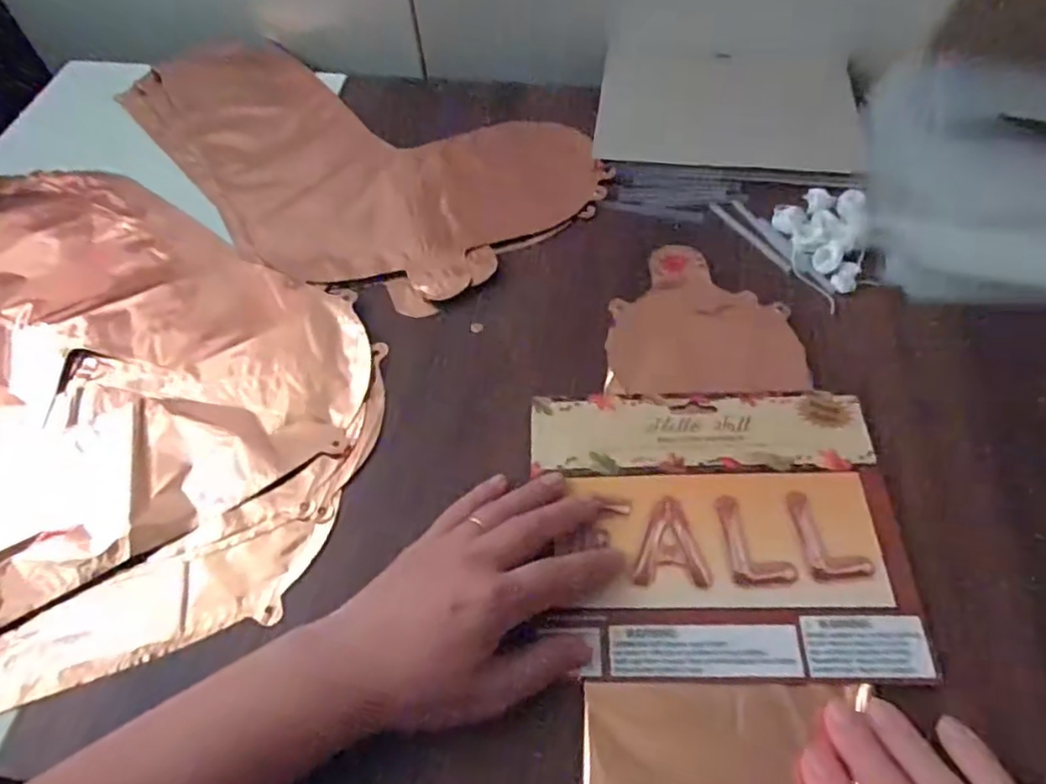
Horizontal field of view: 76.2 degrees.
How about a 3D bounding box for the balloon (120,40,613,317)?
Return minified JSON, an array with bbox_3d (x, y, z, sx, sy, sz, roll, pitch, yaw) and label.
[{"bbox_3d":[-0.171,-0.199,0.559,0.453,0.012,0.222,25,61,19],"label":"balloon"}]

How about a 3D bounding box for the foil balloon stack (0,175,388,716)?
[{"bbox_3d":[-0.336,-0.015,0.427,0.458,0.036,0.428,-17,56,-7],"label":"foil balloon stack"}]

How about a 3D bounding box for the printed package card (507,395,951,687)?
[{"bbox_3d":[0.102,0.069,0.360,0.188,0.010,0.158,-1,56,3],"label":"printed package card"}]

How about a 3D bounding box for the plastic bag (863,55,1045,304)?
[{"bbox_3d":[0.373,-0.151,0.469,0.237,0.044,0.208,9,57,10],"label":"plastic bag"}]

